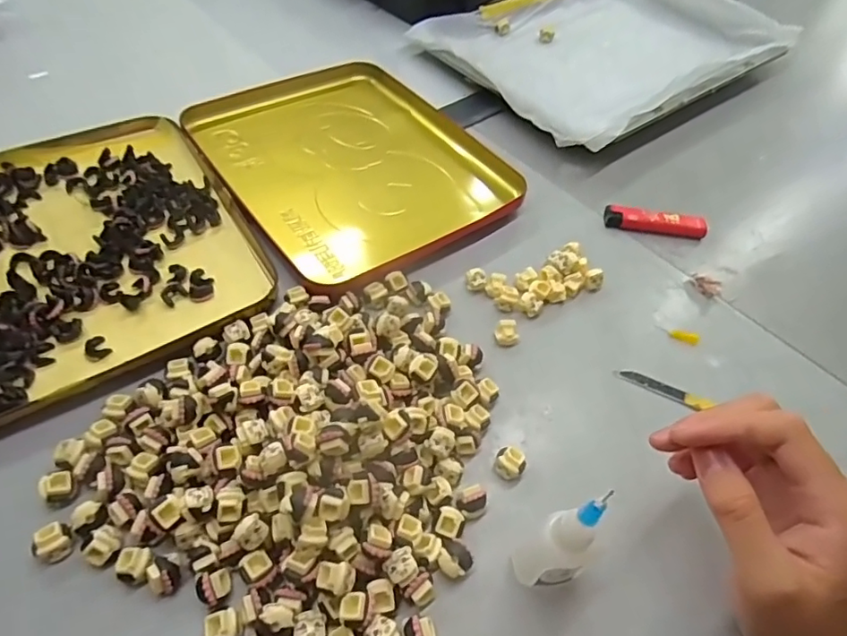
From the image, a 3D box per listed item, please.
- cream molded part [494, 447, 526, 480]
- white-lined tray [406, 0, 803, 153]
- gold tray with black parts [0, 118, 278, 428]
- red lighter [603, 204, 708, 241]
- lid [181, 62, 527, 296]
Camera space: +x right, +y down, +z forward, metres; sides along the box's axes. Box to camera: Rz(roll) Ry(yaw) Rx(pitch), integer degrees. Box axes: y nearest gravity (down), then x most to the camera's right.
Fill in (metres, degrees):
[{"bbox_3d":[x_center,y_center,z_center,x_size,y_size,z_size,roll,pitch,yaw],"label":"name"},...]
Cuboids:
[{"bbox_3d":[0.048,0.082,0.308,0.016,0.017,0.014,24,55,12],"label":"cream molded part"},{"bbox_3d":[0.193,-0.300,0.593,0.368,0.029,0.259,-31,62,-25],"label":"white-lined tray"},{"bbox_3d":[-0.253,-0.045,0.373,0.238,0.018,0.240,-26,60,-23],"label":"gold tray with black parts"},{"bbox_3d":[0.186,-0.077,0.440,0.079,0.015,0.018,7,53,0],"label":"red lighter"},{"bbox_3d":[-0.066,-0.136,0.462,0.200,0.021,0.254,-29,61,-24],"label":"lid"}]

